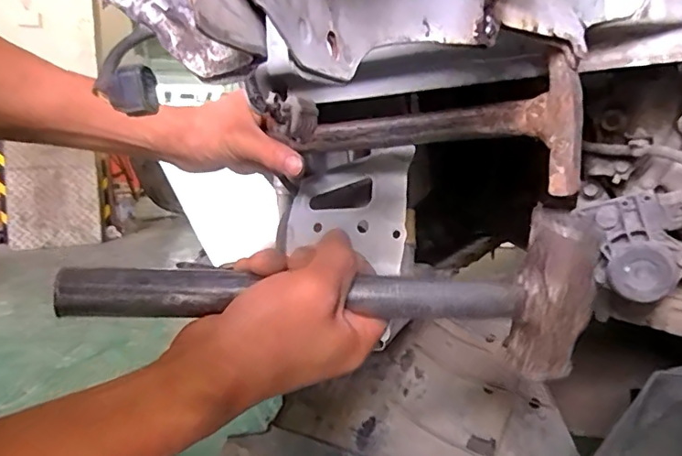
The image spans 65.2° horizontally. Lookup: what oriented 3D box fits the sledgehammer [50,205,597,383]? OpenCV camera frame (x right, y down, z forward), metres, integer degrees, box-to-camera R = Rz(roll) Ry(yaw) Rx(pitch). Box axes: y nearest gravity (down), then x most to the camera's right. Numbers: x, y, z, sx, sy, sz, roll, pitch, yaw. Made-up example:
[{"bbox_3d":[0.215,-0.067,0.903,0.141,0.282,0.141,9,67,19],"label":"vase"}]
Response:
[{"bbox_3d":[0.006,0.036,0.316,0.313,0.106,0.048,4,4,-13],"label":"sledgehammer"}]

